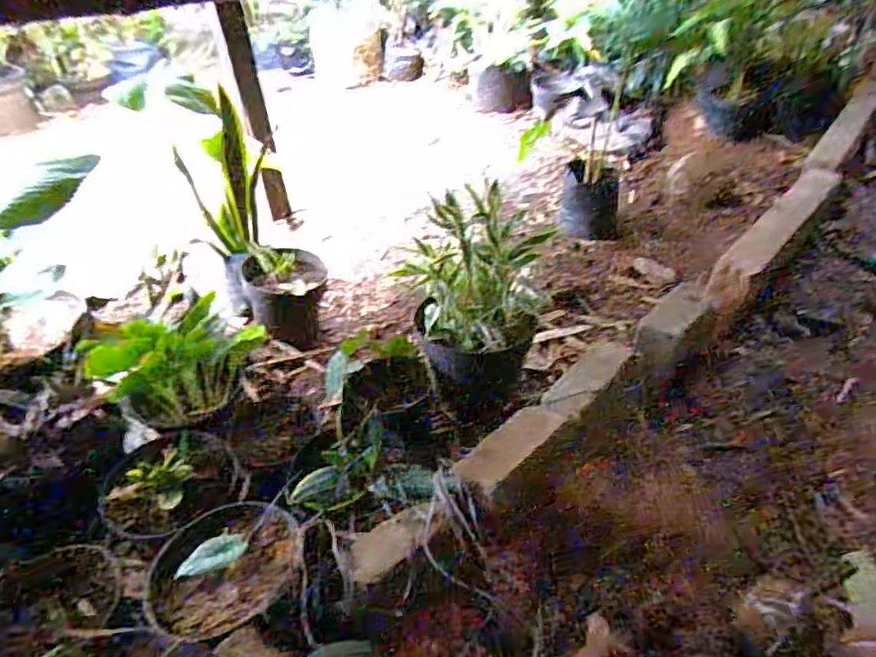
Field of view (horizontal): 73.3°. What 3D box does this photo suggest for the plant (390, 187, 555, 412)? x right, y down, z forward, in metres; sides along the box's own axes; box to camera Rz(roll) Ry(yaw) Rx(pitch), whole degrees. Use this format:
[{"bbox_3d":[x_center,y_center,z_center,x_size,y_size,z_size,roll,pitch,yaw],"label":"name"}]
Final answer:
[{"bbox_3d":[0.072,-0.040,0.958,0.195,0.300,0.236,-20,39,-16],"label":"plant"}]

